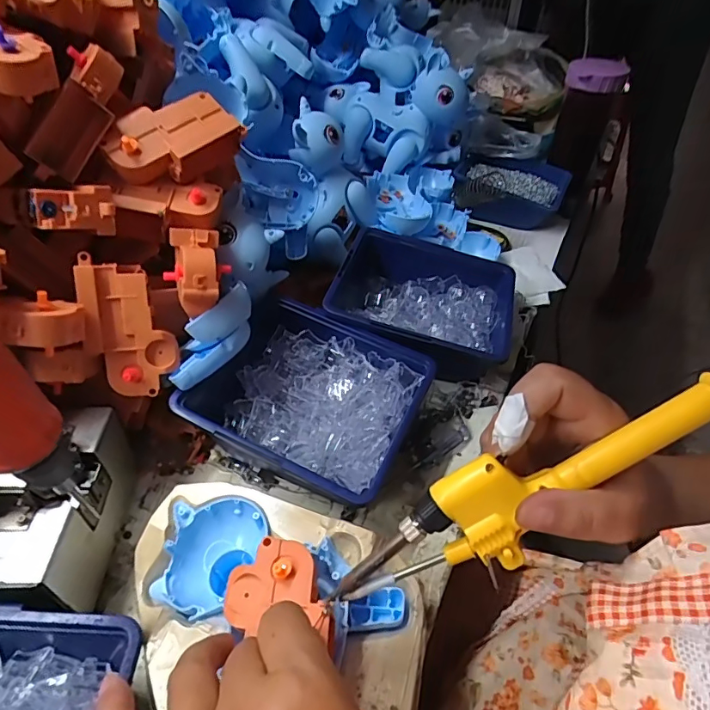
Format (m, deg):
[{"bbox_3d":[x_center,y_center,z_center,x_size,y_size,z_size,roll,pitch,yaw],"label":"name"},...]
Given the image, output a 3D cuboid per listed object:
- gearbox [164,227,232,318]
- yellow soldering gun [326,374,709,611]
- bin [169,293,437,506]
[{"bbox_3d":[-0.108,-0.061,0.330,0.038,0.032,0.056,-7,62,-9],"label":"gearbox"},{"bbox_3d":[0.091,0.061,0.225,0.234,0.032,0.039,-30,49,6],"label":"yellow soldering gun"},{"bbox_3d":[-0.037,0.040,0.390,0.165,0.069,0.143,20,49,16],"label":"bin"}]

